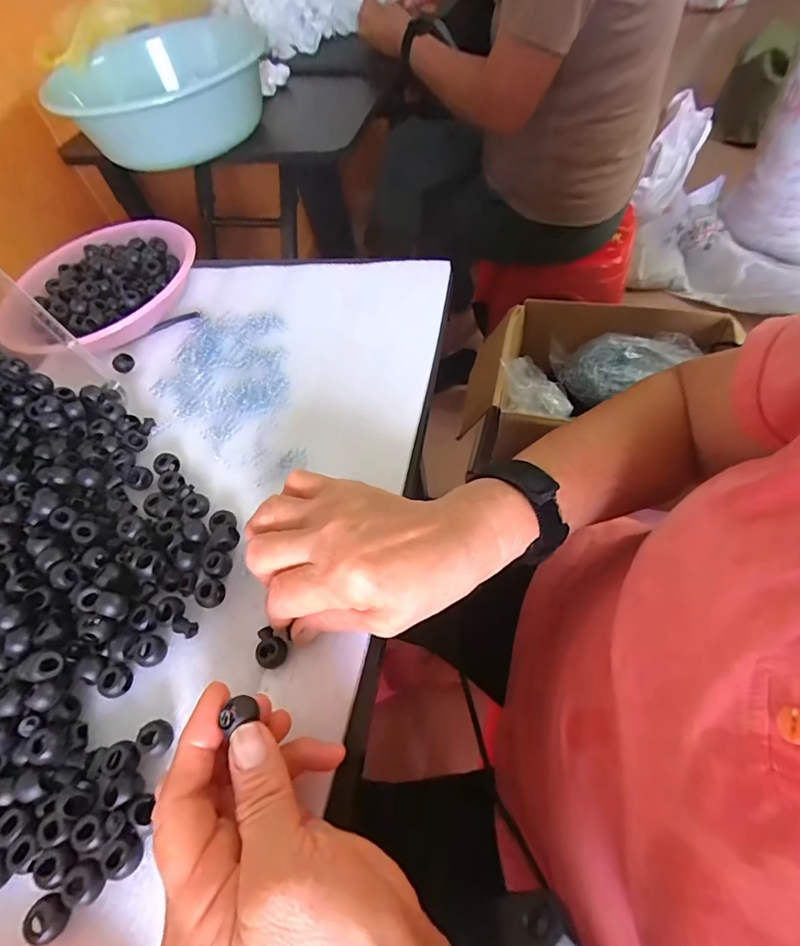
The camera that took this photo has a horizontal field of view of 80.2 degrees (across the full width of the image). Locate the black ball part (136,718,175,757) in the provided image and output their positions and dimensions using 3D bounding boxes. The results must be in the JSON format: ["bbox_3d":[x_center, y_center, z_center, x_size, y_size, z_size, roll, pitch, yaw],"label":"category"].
[{"bbox_3d":[-0.131,0.143,0.257,0.015,0.016,0.016,-4,57,6],"label":"black ball part"}]

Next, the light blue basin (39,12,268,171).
[{"bbox_3d":[-0.318,-0.518,0.655,0.278,0.104,0.219,-17,57,-3],"label":"light blue basin"}]

